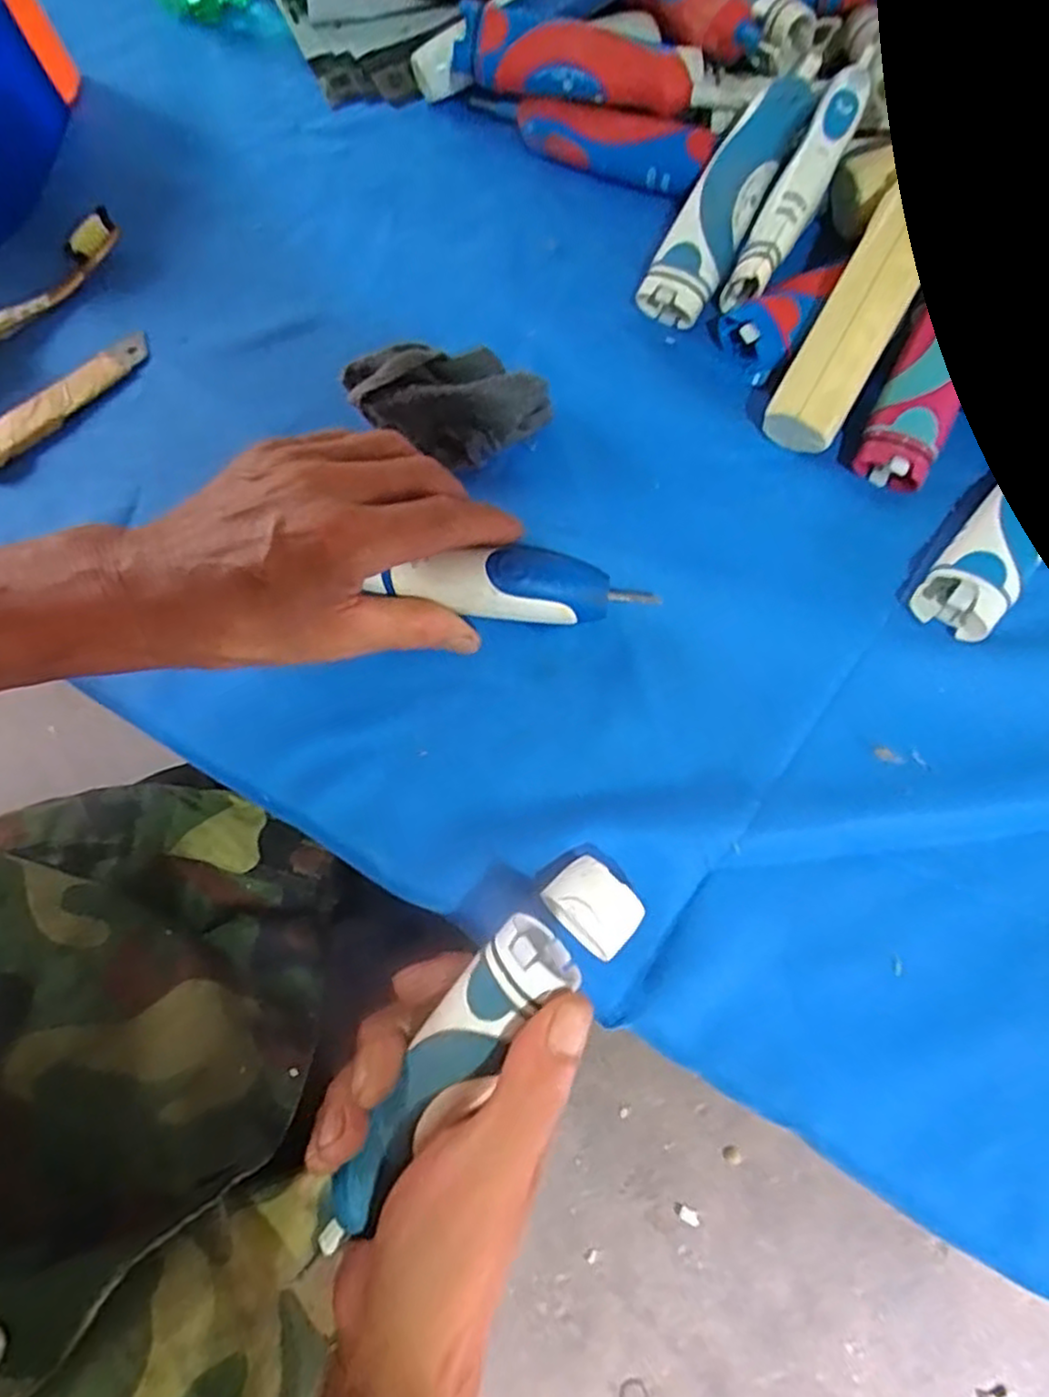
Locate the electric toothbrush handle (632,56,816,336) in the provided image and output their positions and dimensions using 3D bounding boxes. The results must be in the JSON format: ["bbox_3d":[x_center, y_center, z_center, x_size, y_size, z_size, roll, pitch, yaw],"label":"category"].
[{"bbox_3d":[0.110,-0.264,0.375,0.035,0.023,0.143,32,95,10],"label":"electric toothbrush handle"}]

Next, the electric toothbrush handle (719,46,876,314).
[{"bbox_3d":[0.142,-0.264,0.367,0.021,0.026,0.140,28,91,9],"label":"electric toothbrush handle"}]

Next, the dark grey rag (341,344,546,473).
[{"bbox_3d":[-0.036,-0.141,0.351,0.094,0.040,0.051,-6,73,-1],"label":"dark grey rag"}]

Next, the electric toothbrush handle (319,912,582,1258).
[{"bbox_3d":[-0.032,0.137,0.258,0.029,0.028,0.132,37,96,11],"label":"electric toothbrush handle"}]

